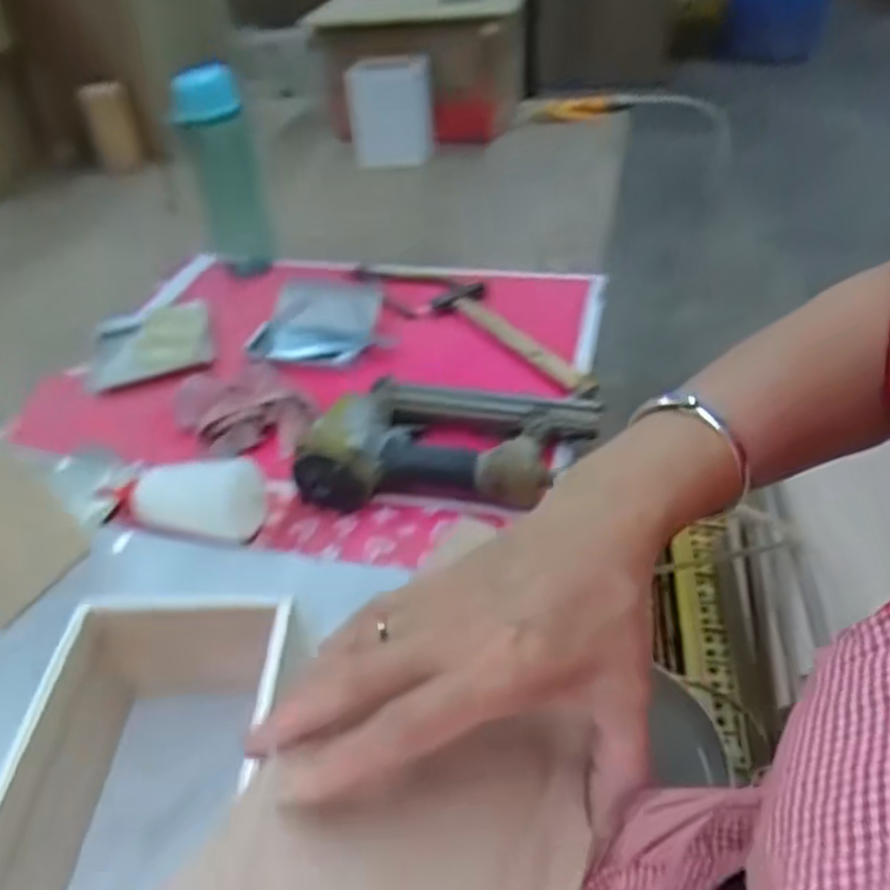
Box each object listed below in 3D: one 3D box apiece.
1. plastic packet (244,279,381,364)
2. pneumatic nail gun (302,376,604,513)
[{"bbox_3d":[-0.144,-0.140,0.837,0.133,0.034,0.132,0,39,5],"label":"plastic packet"},{"bbox_3d":[0.009,-0.003,0.635,0.228,0.060,0.156,6,40,12],"label":"pneumatic nail gun"}]

